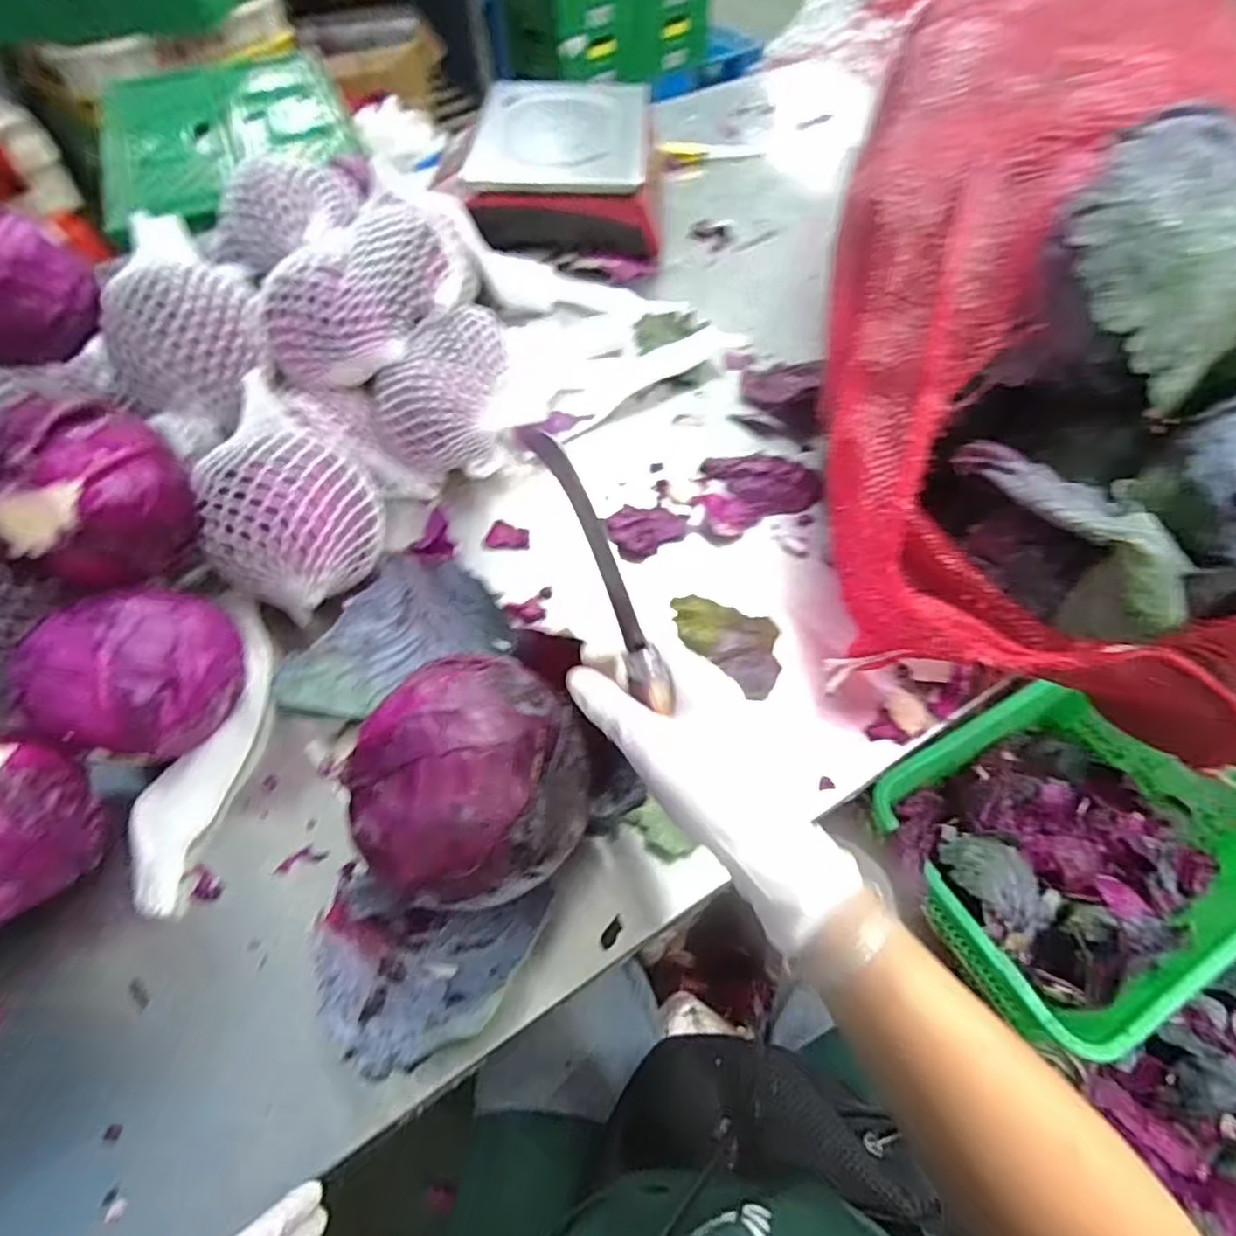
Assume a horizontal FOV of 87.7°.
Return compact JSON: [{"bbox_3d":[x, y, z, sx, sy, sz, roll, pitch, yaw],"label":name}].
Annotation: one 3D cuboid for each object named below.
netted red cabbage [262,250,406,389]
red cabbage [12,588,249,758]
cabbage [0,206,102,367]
[{"bbox_3d":[-0.257,-0.262,0.568,0.095,0.080,0.102,37,66,22],"label":"netted red cabbage"},{"bbox_3d":[-0.338,0.037,0.448,0.113,0.093,0.105,-6,58,-2],"label":"red cabbage"},{"bbox_3d":[-0.476,-0.251,0.503,0.090,0.108,0.112,33,64,20],"label":"cabbage"}]

